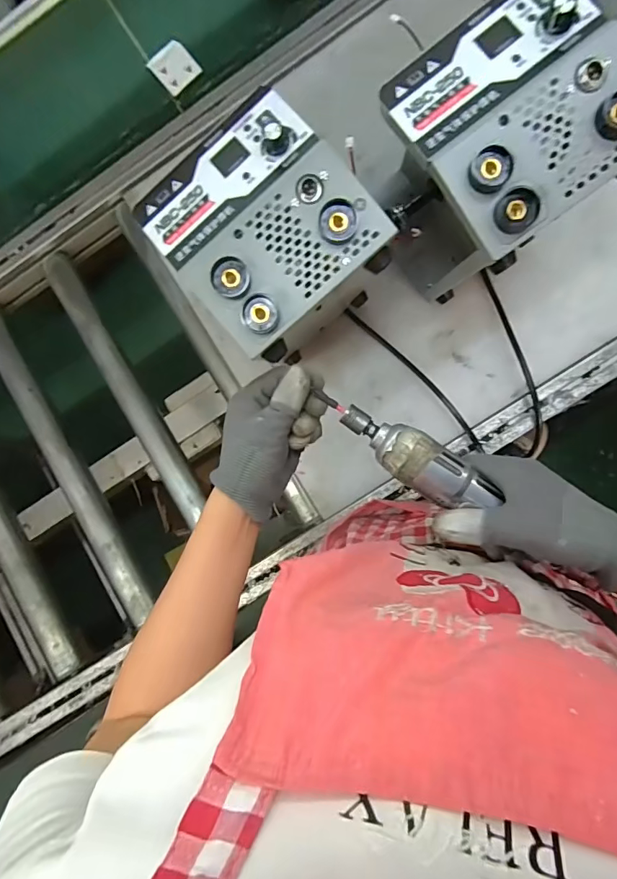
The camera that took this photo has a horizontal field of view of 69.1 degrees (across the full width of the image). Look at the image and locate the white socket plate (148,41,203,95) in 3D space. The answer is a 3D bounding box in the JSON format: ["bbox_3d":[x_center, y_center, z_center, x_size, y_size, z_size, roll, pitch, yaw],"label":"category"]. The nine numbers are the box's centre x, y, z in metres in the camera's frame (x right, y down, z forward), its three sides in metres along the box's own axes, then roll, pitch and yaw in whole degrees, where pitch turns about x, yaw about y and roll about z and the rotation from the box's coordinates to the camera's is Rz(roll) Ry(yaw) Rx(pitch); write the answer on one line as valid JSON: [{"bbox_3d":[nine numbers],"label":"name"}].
[{"bbox_3d":[-0.207,-0.576,0.695,0.061,0.015,0.066,-42,81,4],"label":"white socket plate"}]

